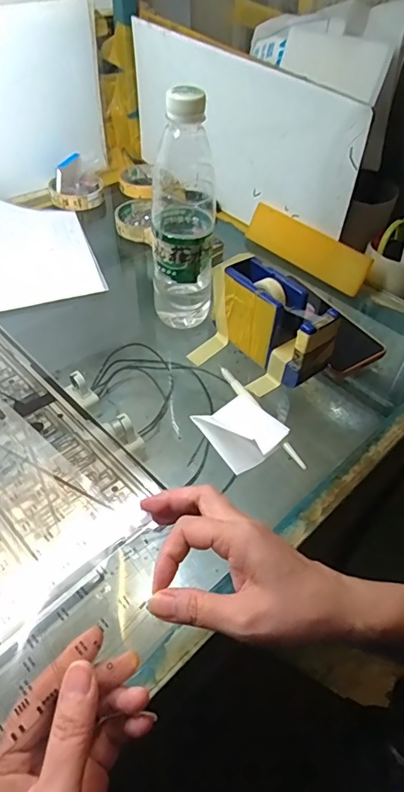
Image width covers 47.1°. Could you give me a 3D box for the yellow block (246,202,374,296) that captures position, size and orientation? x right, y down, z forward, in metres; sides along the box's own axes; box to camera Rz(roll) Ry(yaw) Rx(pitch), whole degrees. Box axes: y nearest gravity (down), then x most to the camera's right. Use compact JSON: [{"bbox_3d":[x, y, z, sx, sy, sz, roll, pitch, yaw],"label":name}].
[{"bbox_3d":[0.133,-0.197,0.608,0.189,0.051,0.013,42,24,29],"label":"yellow block"}]

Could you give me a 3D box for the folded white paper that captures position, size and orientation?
[{"bbox_3d":[0.034,0.029,0.415,0.065,0.022,0.068,-30,55,-26],"label":"folded white paper"}]

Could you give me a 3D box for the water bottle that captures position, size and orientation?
[{"bbox_3d":[-0.018,-0.169,0.461,0.062,0.228,0.067,5,48,1],"label":"water bottle"}]

